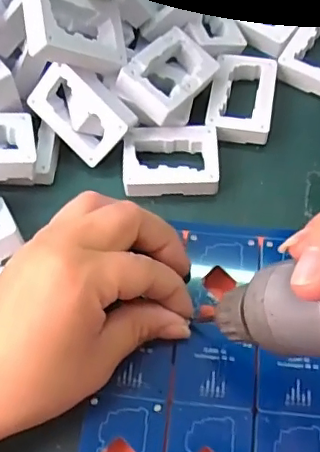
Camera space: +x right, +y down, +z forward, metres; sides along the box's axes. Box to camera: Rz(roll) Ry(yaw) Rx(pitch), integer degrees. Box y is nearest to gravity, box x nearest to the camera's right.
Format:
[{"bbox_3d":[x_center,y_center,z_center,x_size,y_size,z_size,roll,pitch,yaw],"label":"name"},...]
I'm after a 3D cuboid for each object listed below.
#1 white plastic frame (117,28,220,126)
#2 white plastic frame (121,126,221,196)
[{"bbox_3d":[0.005,-0.089,0.337,0.041,0.019,0.057,38,59,-1],"label":"white plastic frame"},{"bbox_3d":[0.007,-0.038,0.335,0.055,0.012,0.042,-1,65,2],"label":"white plastic frame"}]

